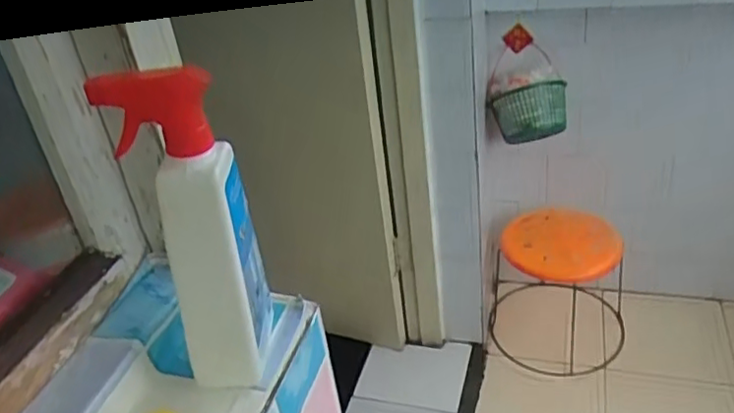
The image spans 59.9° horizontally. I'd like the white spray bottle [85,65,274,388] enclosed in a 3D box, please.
[{"bbox_3d":[-0.116,0.019,0.448,0.076,0.235,0.062,-15,33,-11],"label":"white spray bottle"}]

